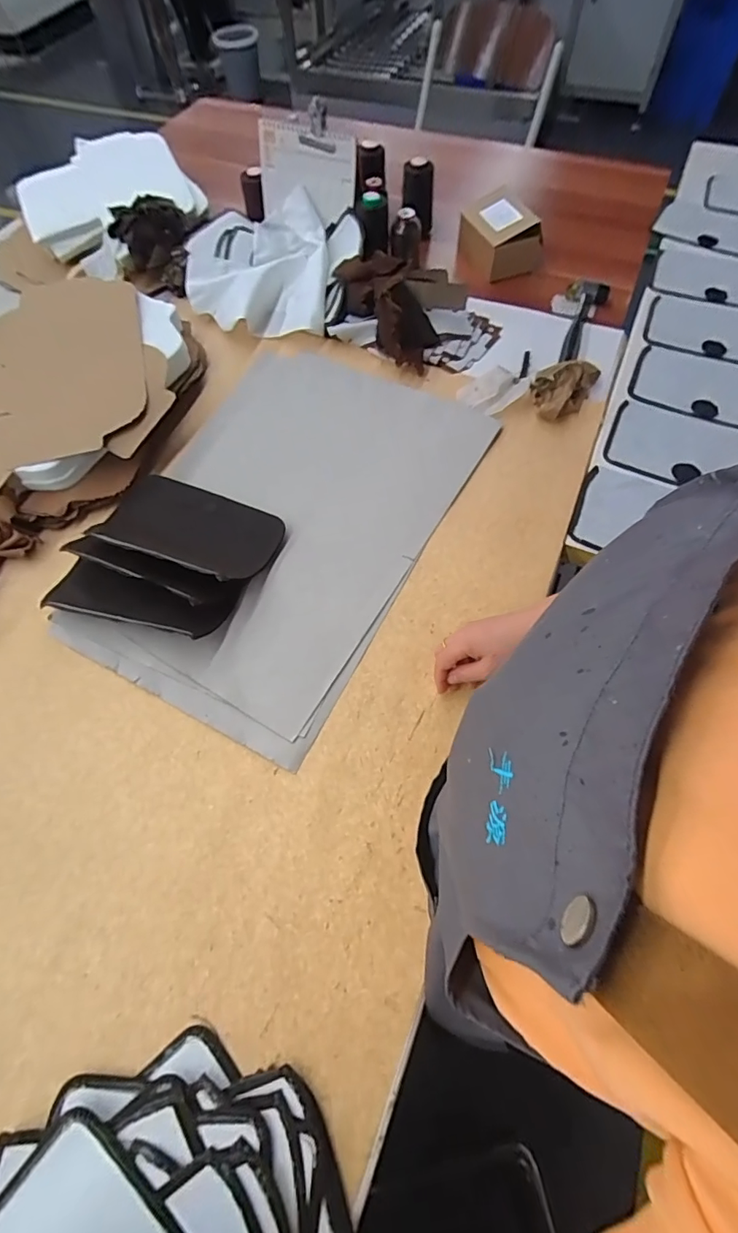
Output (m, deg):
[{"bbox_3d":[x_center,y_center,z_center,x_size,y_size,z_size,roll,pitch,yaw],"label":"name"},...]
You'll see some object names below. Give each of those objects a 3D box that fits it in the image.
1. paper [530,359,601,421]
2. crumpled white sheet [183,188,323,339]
[{"bbox_3d":[0.292,-0.347,0.737,0.087,0.046,0.111,22,65,13],"label":"paper"},{"bbox_3d":[-0.195,-0.628,0.867,0.262,0.103,0.258,2,63,2],"label":"crumpled white sheet"}]

